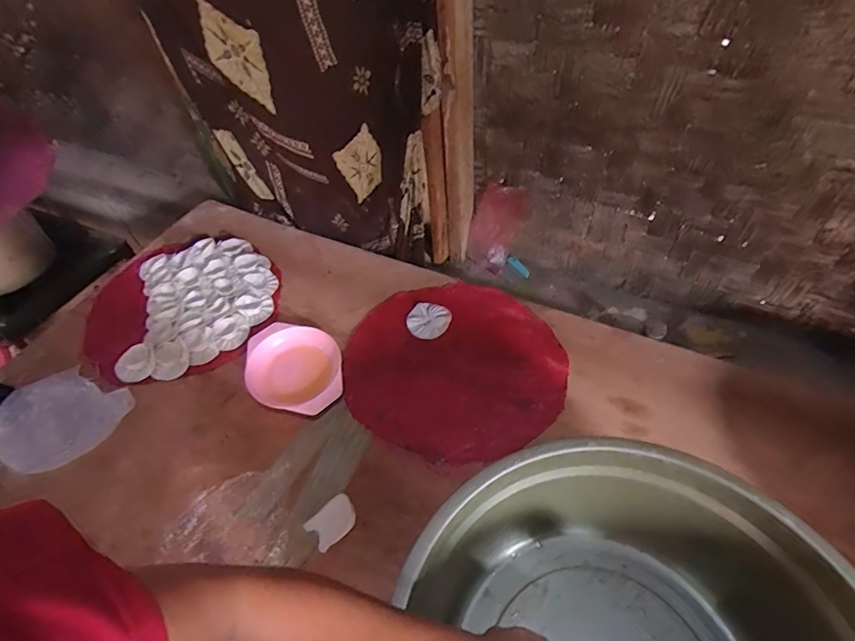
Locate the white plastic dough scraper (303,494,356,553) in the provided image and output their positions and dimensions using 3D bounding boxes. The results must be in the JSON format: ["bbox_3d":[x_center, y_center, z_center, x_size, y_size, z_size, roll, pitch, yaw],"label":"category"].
[{"bbox_3d":[-0.126,0.265,0.622,0.063,0.011,0.046,-33,56,-20],"label":"white plastic dough scraper"}]

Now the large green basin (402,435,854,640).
[{"bbox_3d":[0.175,0.339,0.429,0.397,0.197,0.399,-1,51,1],"label":"large green basin"}]

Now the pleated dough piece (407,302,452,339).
[{"bbox_3d":[0.003,0.000,0.828,0.071,0.007,0.080,25,57,23],"label":"pleated dough piece"}]

